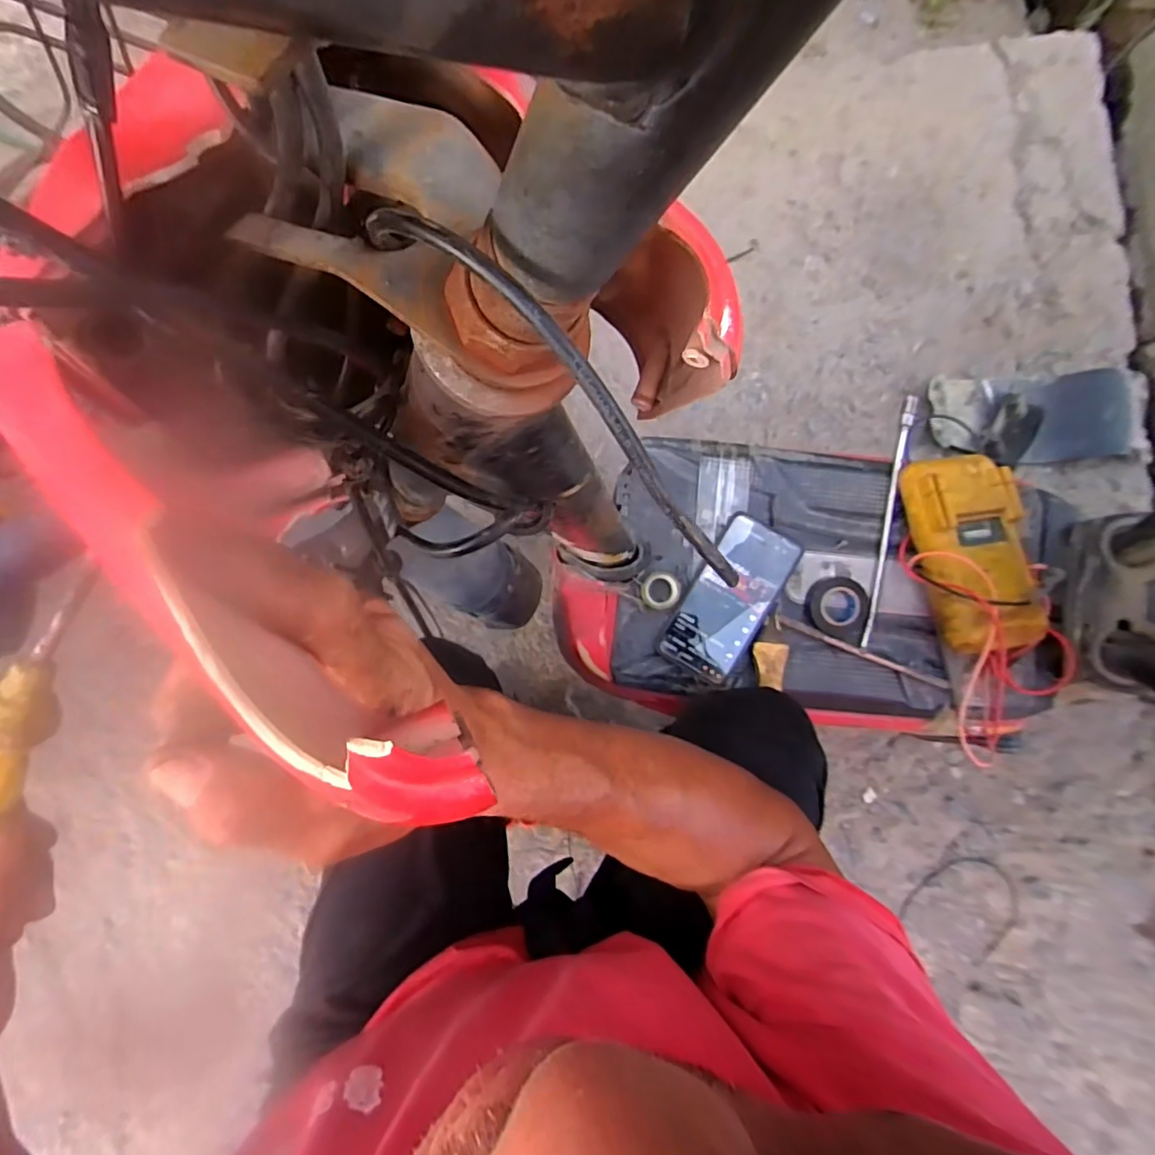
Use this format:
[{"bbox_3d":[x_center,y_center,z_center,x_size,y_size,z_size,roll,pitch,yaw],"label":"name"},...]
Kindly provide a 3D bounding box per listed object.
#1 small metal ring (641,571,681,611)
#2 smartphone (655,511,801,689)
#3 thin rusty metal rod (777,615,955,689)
[{"bbox_3d":[0.083,0.013,0.587,0.038,0.009,0.037,0,86,-1],"label":"small metal ring"},{"bbox_3d":[0.152,0.019,0.587,0.079,0.015,0.163,30,89,11],"label":"smartphone"},{"bbox_3d":[0.286,0.075,0.591,0.184,0.012,0.009,22,86,0],"label":"thin rusty metal rod"}]

